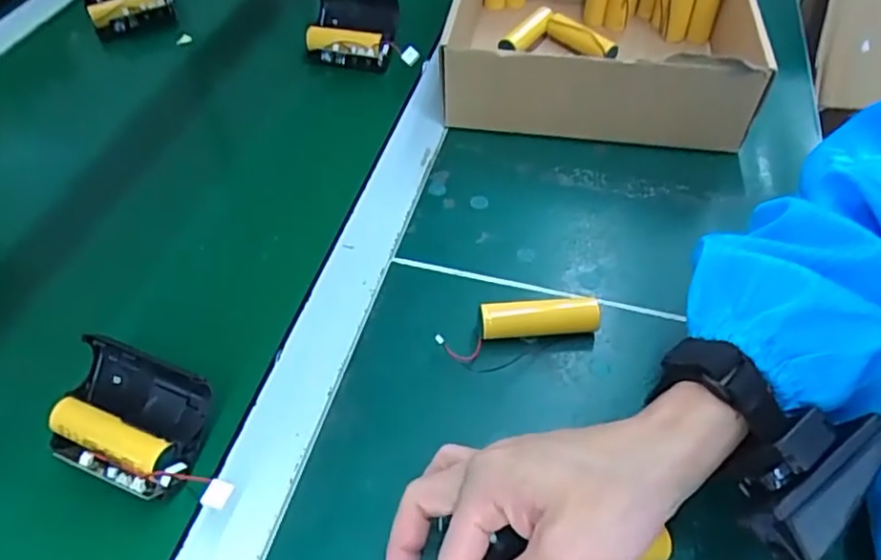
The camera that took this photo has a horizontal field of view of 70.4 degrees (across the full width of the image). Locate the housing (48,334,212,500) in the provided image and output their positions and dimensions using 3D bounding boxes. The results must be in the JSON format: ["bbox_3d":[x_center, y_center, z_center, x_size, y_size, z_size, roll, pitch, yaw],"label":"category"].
[{"bbox_3d":[-0.165,0.073,0.334,0.084,0.041,0.064,16,53,14],"label":"housing"}]

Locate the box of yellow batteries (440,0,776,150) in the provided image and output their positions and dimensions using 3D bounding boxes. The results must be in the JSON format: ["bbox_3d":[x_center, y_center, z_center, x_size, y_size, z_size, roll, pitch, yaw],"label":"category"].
[{"bbox_3d":[0.144,-0.222,0.545,0.249,0.083,0.236,5,51,6],"label":"box of yellow batteries"}]

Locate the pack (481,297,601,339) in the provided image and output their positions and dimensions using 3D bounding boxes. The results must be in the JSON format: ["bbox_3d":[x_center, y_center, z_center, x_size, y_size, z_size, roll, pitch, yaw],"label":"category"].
[{"bbox_3d":[0.062,0.025,0.386,0.071,0.020,0.019,-3,51,-1],"label":"pack"}]

